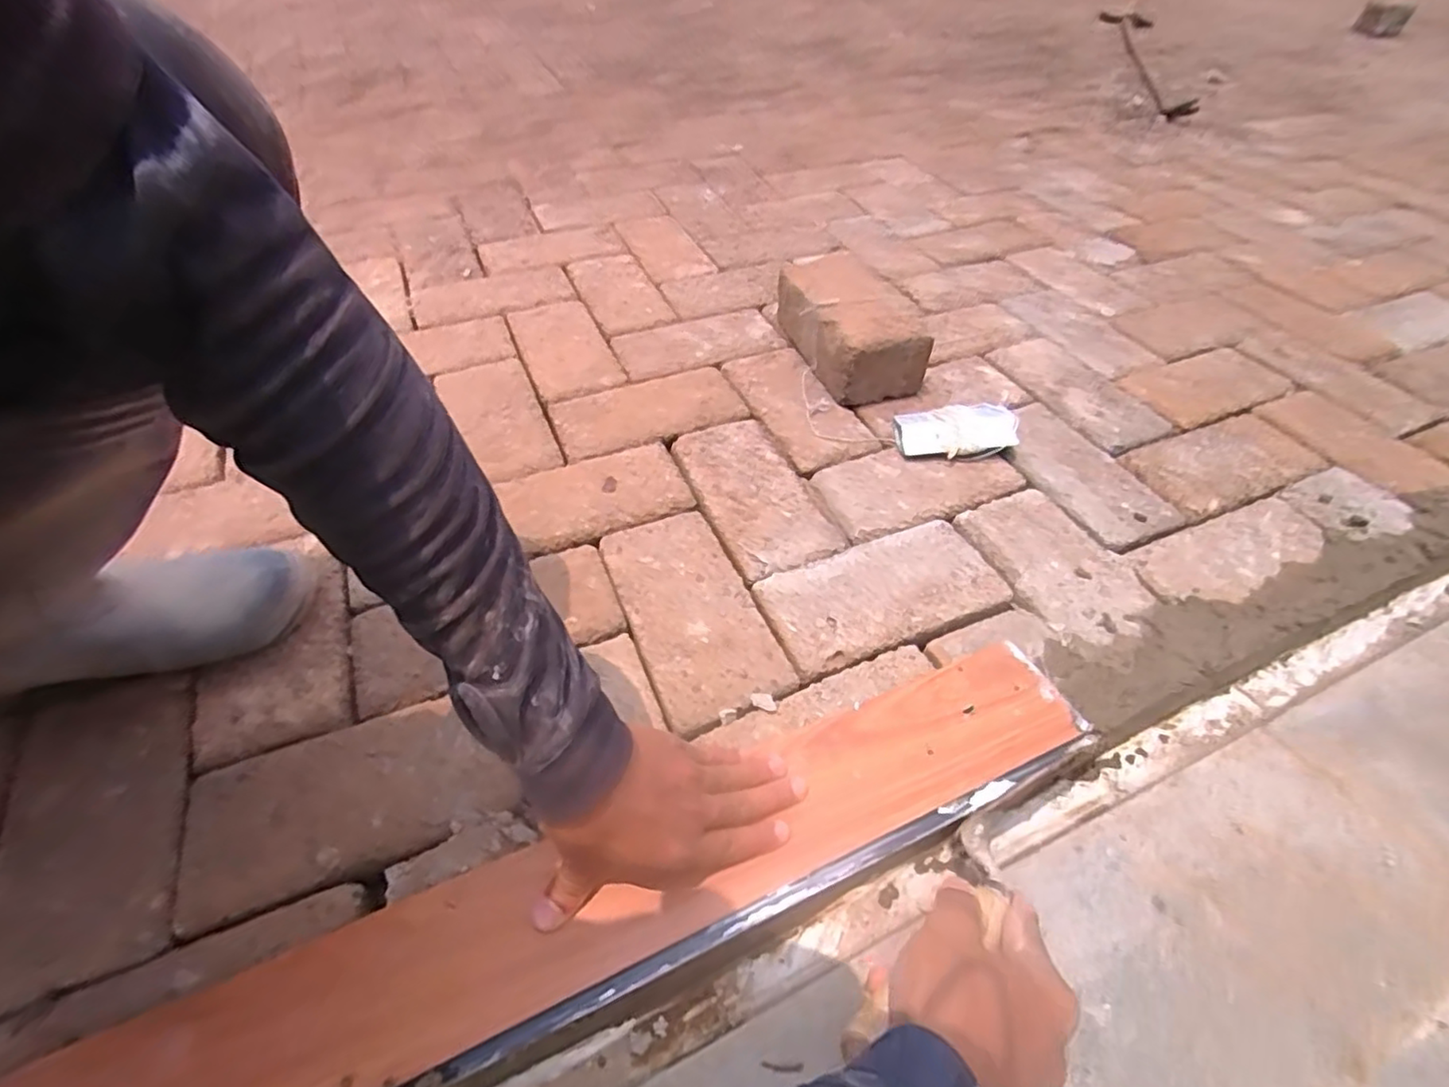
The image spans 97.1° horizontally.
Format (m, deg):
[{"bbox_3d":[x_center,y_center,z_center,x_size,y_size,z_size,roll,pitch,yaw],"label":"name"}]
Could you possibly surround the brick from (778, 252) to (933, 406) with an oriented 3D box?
[{"bbox_3d":[0.142,-0.261,0.761,0.100,0.086,0.218,-15,51,-13],"label":"brick"}]

